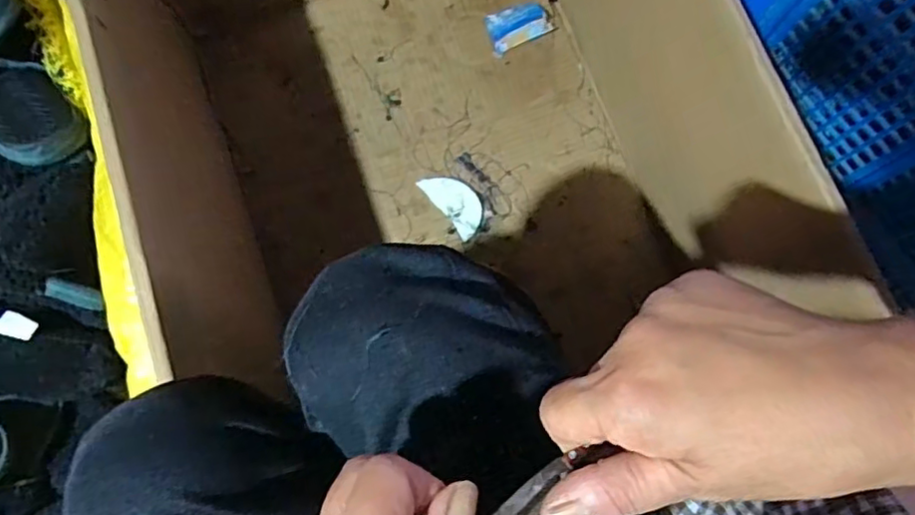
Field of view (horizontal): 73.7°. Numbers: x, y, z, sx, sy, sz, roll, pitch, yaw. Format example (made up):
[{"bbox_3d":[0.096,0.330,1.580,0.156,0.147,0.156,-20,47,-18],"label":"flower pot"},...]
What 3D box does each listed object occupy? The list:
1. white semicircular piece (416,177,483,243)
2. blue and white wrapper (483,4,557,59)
[{"bbox_3d":[-0.001,-0.068,0.745,0.048,0.006,0.091,-36,79,-10],"label":"white semicircular piece"},{"bbox_3d":[0.083,-0.301,0.784,0.086,0.029,0.053,-18,77,-6],"label":"blue and white wrapper"}]

